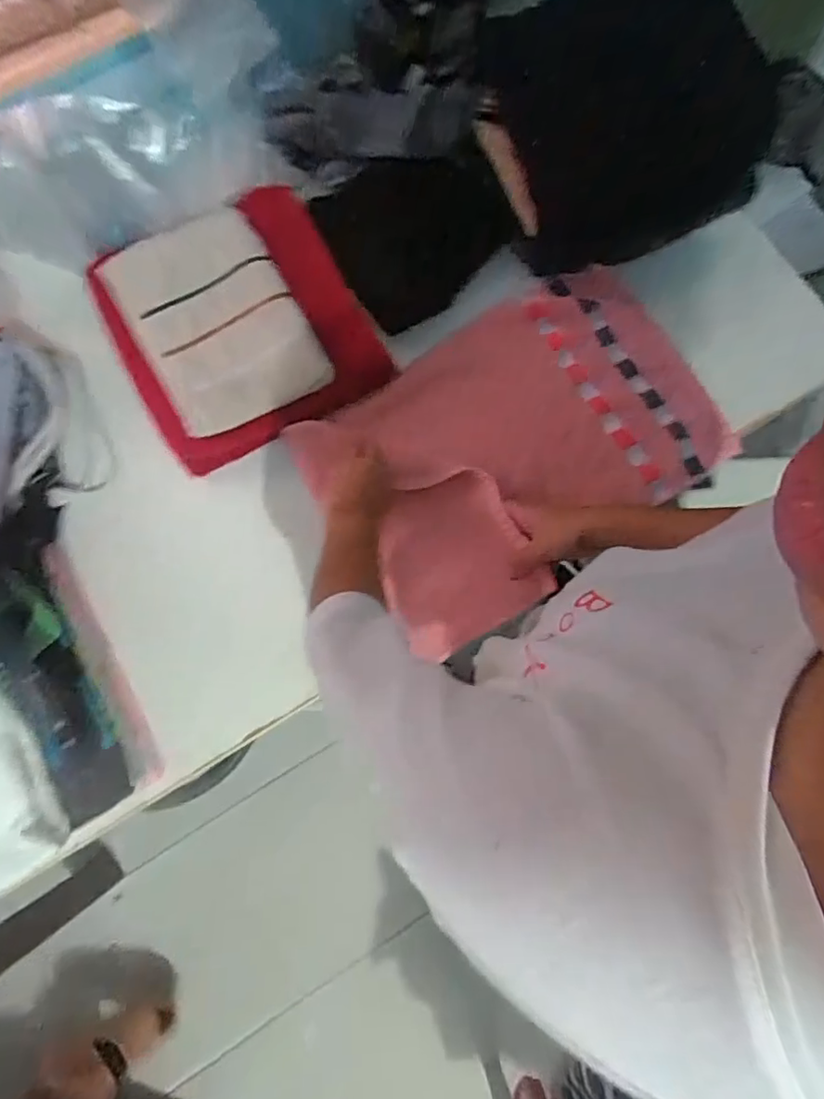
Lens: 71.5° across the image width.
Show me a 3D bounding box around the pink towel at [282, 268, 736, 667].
[{"bbox_3d":[0.125,-0.126,0.648,0.446,0.043,0.301,-34,82,-7],"label":"pink towel"}]

